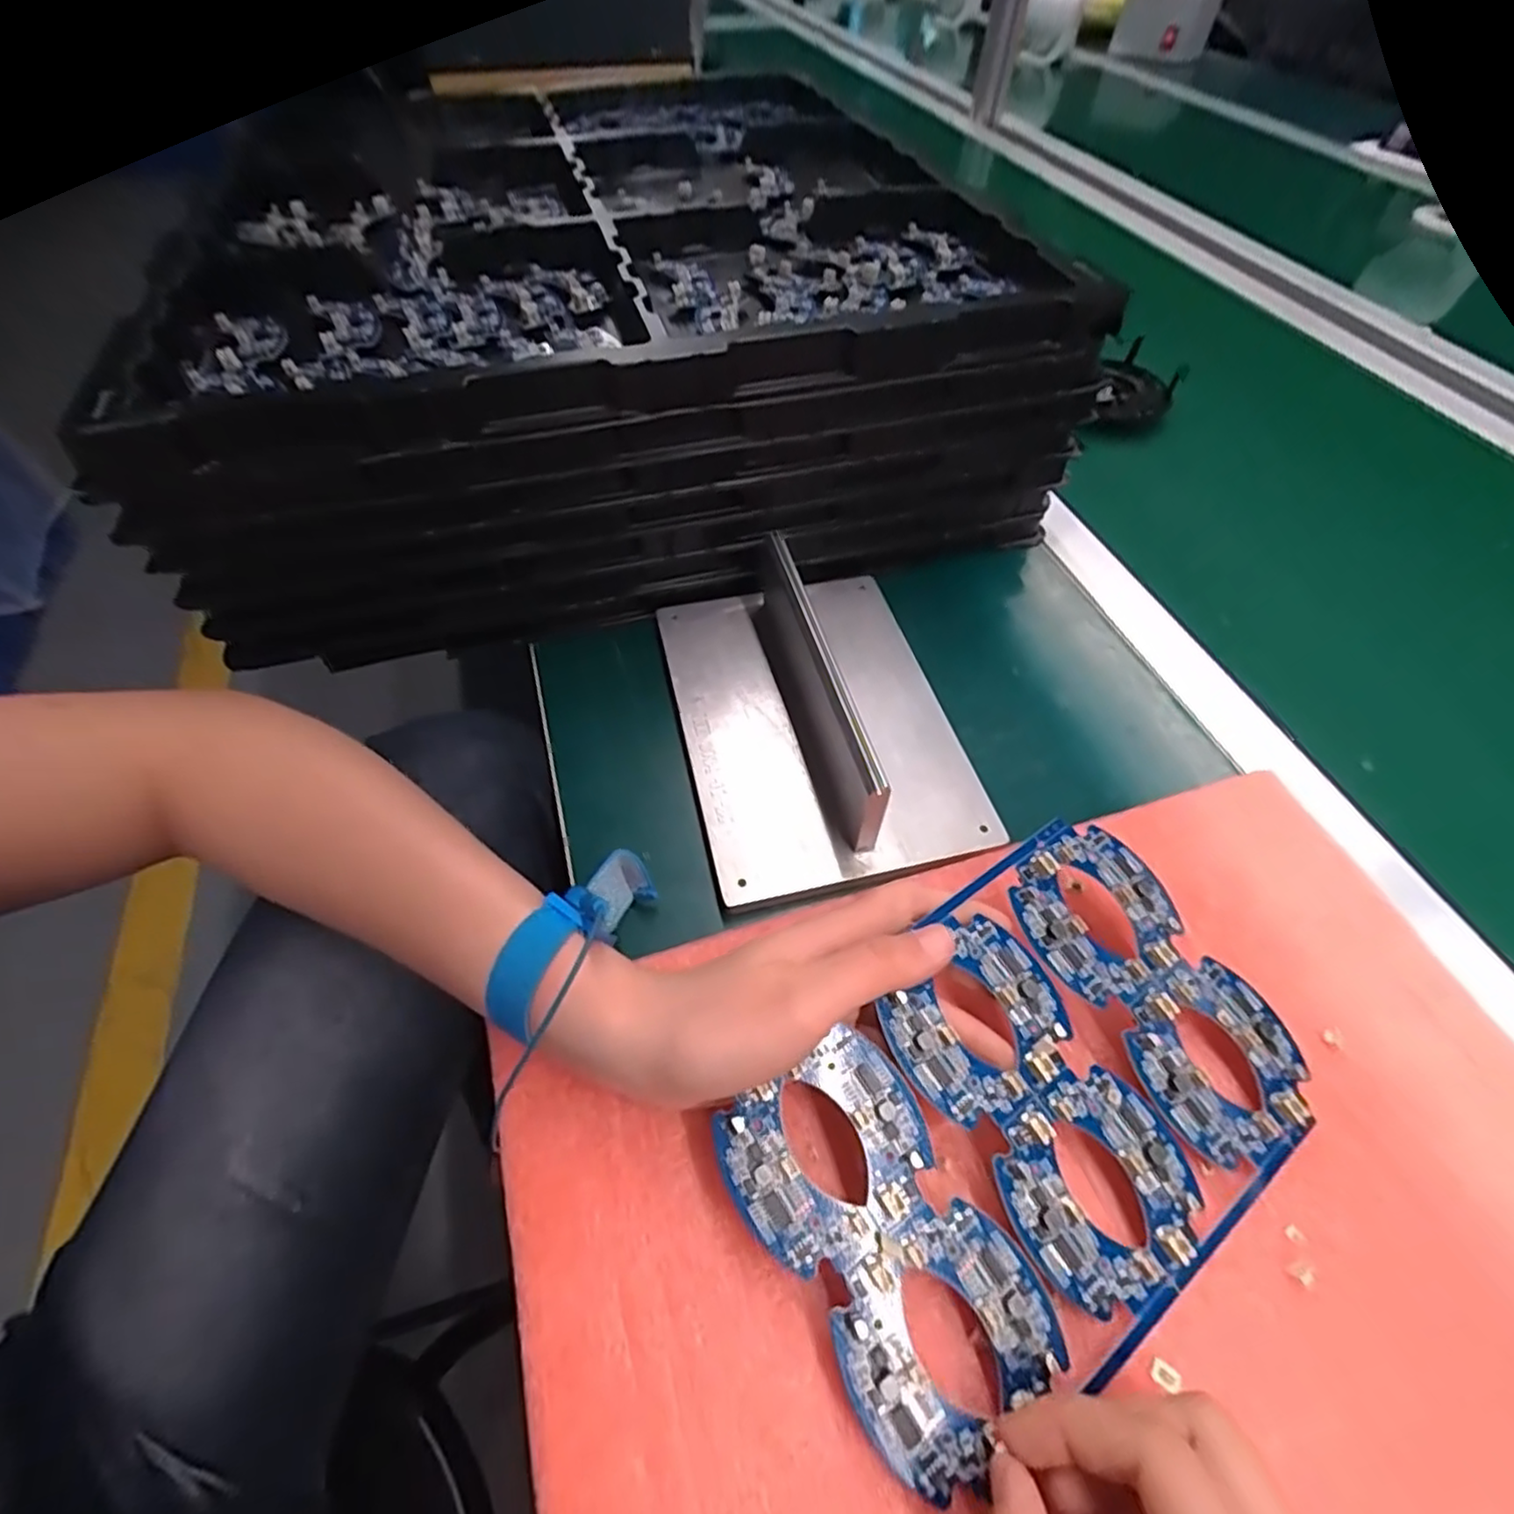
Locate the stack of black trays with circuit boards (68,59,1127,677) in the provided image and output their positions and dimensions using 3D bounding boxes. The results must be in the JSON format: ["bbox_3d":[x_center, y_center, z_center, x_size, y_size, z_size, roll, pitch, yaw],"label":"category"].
[{"bbox_3d":[-0.103,-0.274,0.472,0.499,0.149,0.375,-15,56,-12],"label":"stack of black trays with circuit boards"}]

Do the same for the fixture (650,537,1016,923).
[{"bbox_3d":[0.030,-0.042,0.362,0.144,0.063,0.215,-10,55,-10],"label":"fixture"}]

